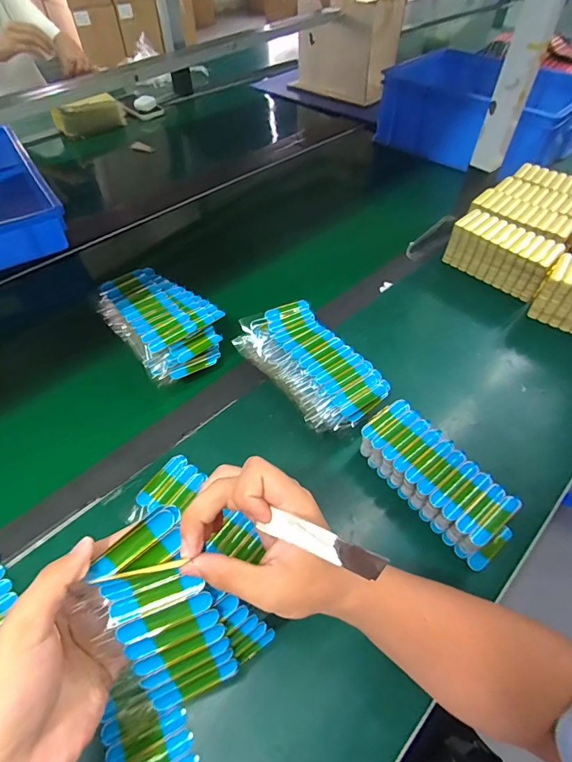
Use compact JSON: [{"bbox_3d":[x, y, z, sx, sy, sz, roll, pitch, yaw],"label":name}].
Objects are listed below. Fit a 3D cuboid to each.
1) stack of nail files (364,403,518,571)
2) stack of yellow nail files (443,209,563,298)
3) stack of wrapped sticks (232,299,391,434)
[{"bbox_3d":[0.155,0.106,0.432,0.064,0.064,0.168,-32,59,-24],"label":"stack of nail files"},{"bbox_3d":[0.346,-0.204,0.669,0.158,0.078,0.064,37,59,25],"label":"stack of yellow nail files"},{"bbox_3d":[0.026,-0.017,0.505,0.099,0.071,0.190,-31,58,-23],"label":"stack of wrapped sticks"}]

